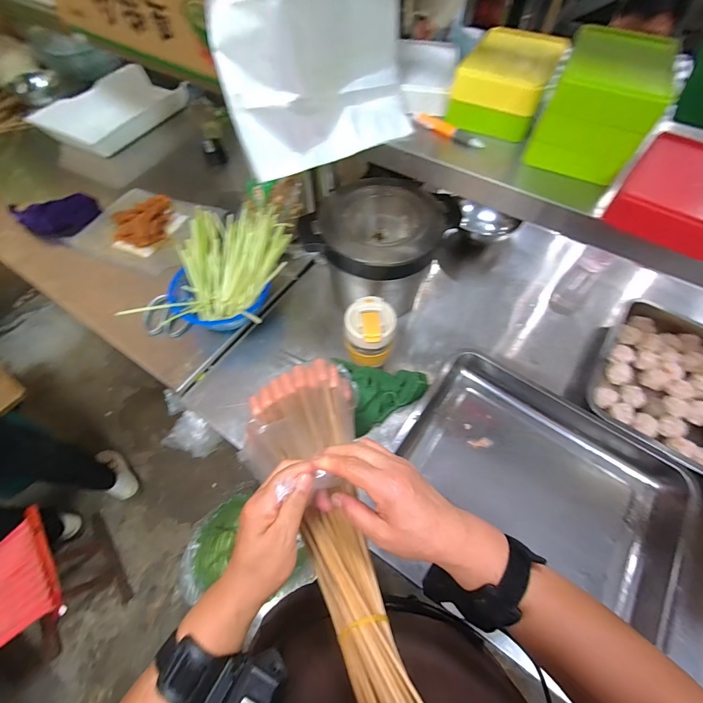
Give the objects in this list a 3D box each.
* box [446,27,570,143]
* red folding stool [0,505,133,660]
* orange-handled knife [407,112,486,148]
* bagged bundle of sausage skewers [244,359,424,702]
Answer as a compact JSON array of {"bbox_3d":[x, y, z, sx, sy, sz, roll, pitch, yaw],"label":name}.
[{"bbox_3d":[0.218,-0.385,0.484,0.115,0.070,0.148,25,63,14],"label":"box"},{"bbox_3d":[-0.858,0.653,0.937,0.240,0.311,0.279,-33,65,-17],"label":"red folding stool"},{"bbox_3d":[0.133,-0.316,0.478,0.122,0.012,0.021,34,66,18],"label":"orange-handled knife"},{"bbox_3d":[-0.036,0.152,0.368,0.146,0.059,0.384,-15,39,-8],"label":"bagged bundle of sausage skewers"}]

